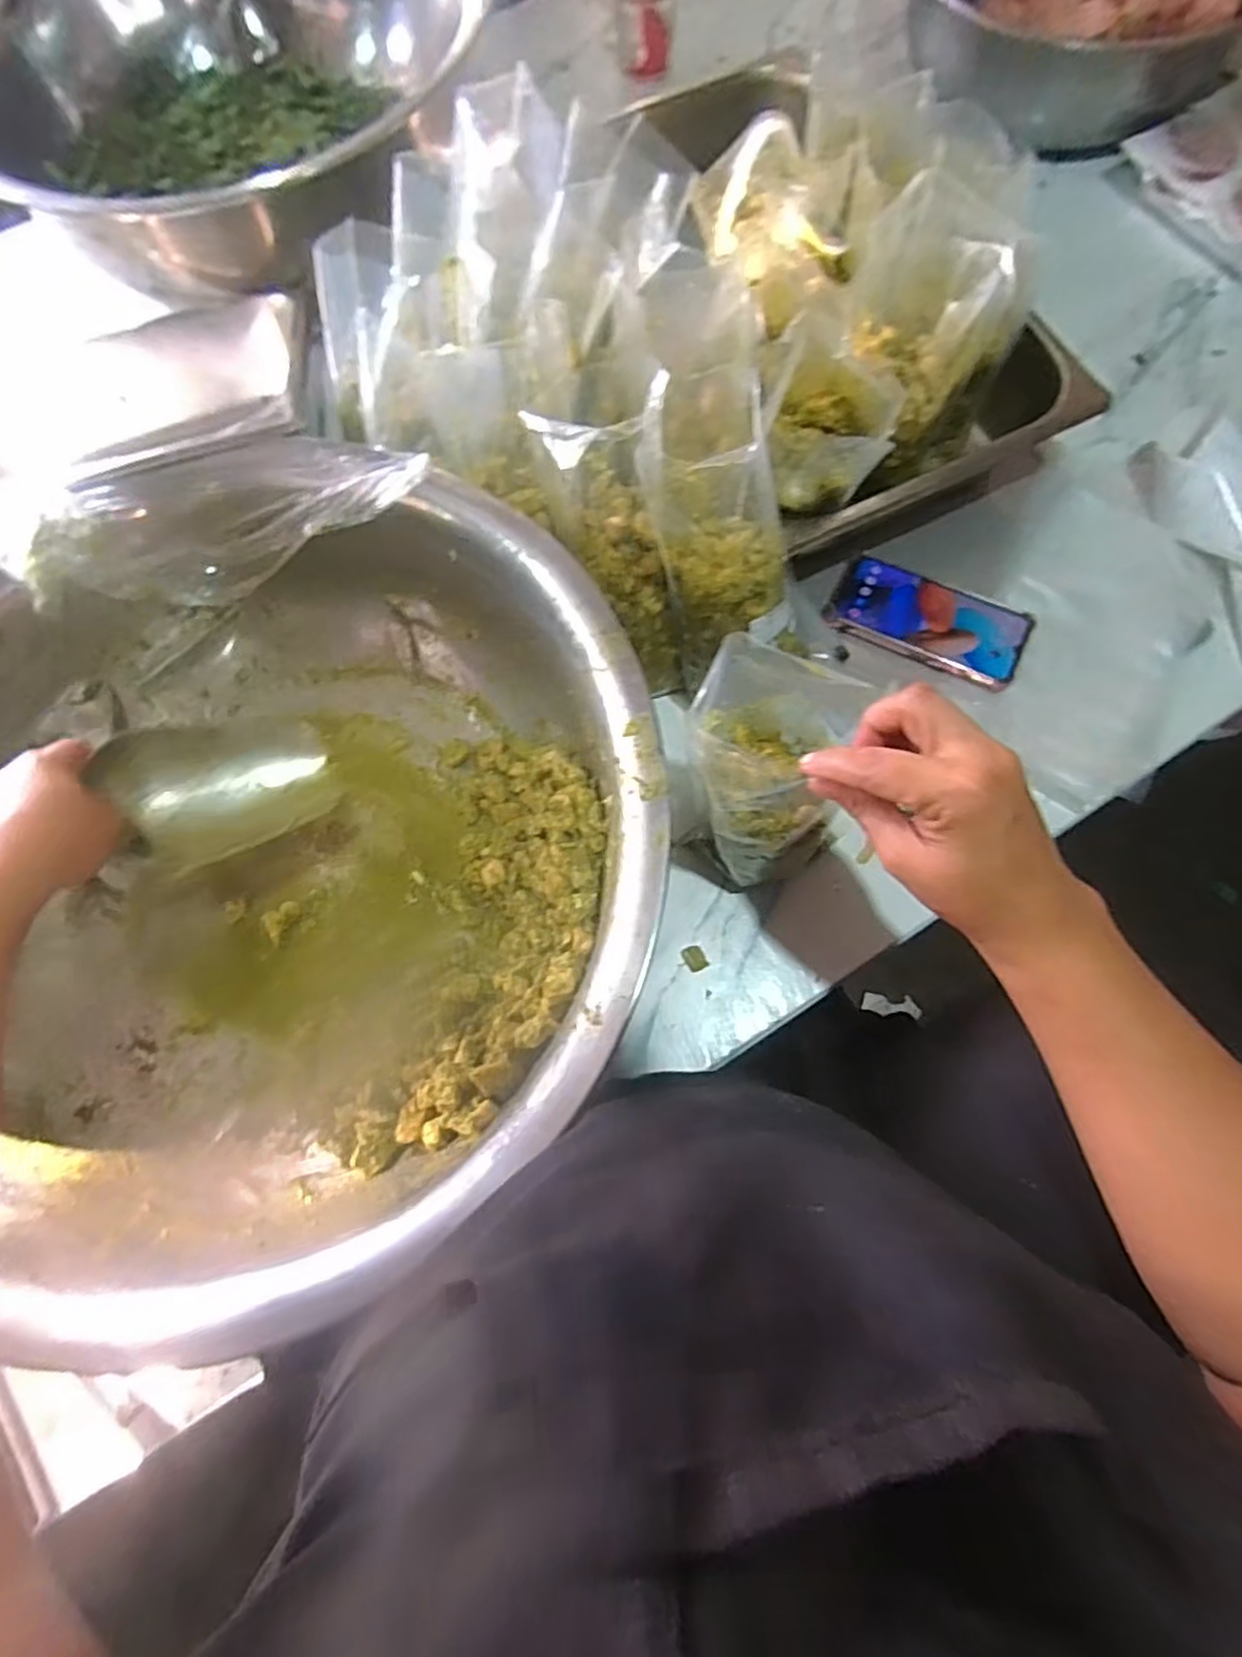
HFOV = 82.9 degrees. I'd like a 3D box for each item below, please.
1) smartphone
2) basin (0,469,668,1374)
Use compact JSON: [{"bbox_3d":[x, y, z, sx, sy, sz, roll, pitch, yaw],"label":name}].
[{"bbox_3d":[0.267,-0.182,0.609,0.163,0.015,0.081,29,77,10],"label":"smartphone"},{"bbox_3d":[-0.242,0.031,0.488,0.519,0.180,0.476,-1,74,2],"label":"basin"}]

